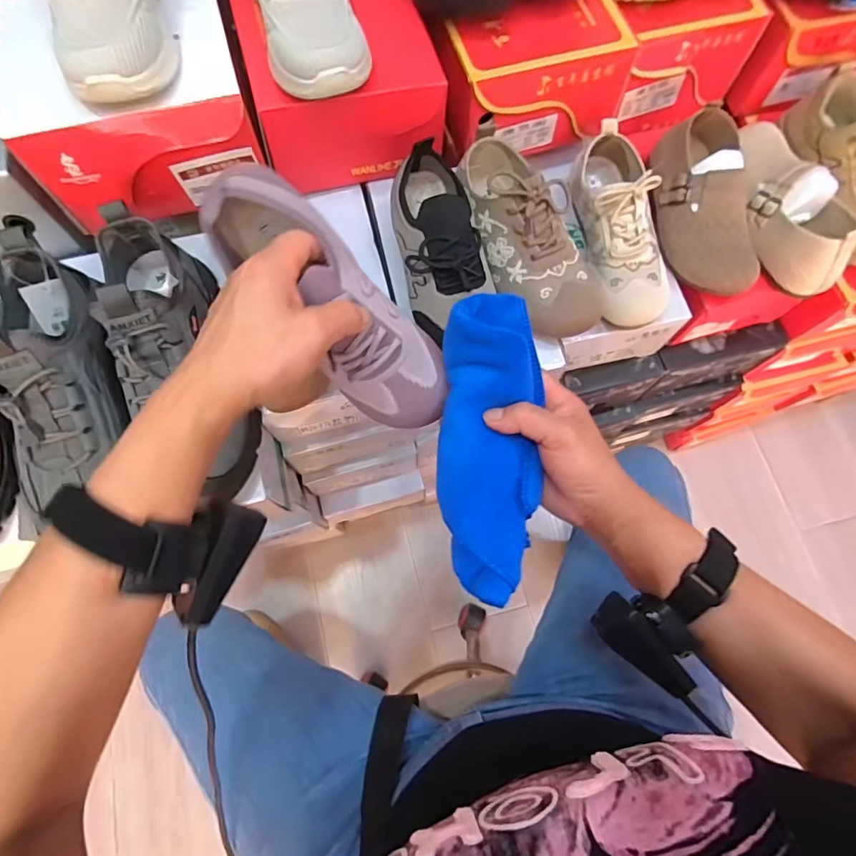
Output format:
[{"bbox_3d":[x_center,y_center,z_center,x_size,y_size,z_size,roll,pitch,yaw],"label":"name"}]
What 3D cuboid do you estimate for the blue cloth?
[{"bbox_3d":[0.045,0.014,0.354,0.071,0.030,0.215,0,93,-2],"label":"blue cloth"}]

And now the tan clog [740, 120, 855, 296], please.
[{"bbox_3d":[0.423,-0.276,0.571,0.083,0.074,0.225,-2,72,-2],"label":"tan clog"}]

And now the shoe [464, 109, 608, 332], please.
[{"bbox_3d":[0.094,-0.213,0.495,0.083,0.074,0.242,-24,75,-9],"label":"shoe"}]

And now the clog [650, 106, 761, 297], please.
[{"bbox_3d":[0.326,-0.261,0.564,0.097,0.069,0.212,-9,73,-5],"label":"clog"}]

